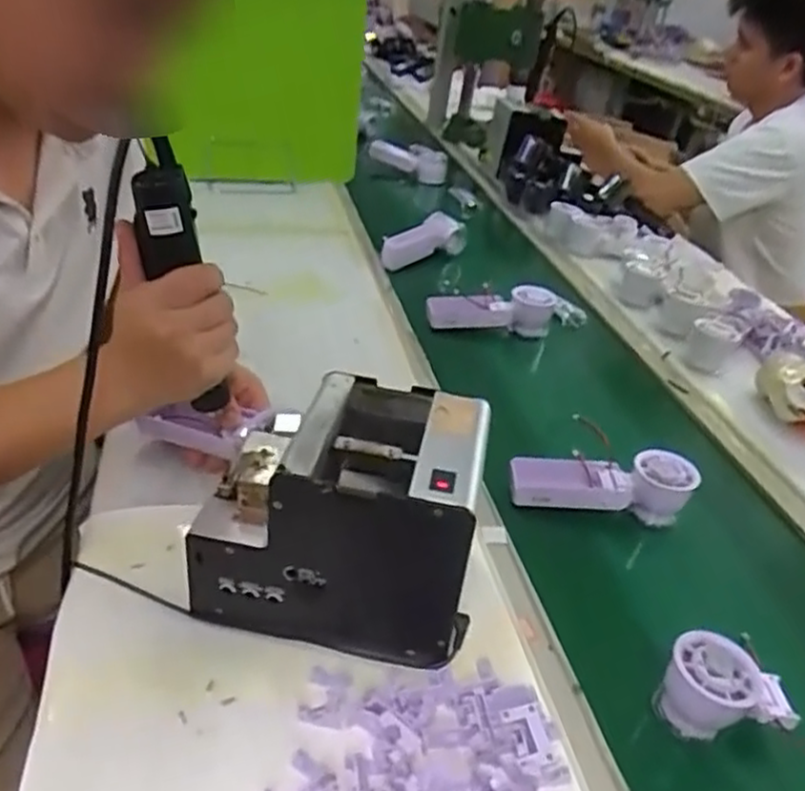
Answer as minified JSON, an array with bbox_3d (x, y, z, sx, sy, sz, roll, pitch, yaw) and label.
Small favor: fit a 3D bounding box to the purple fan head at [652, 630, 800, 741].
[{"bbox_3d":[0.225,0.207,0.510,0.084,0.059,0.055,23,36,23],"label":"purple fan head"}]

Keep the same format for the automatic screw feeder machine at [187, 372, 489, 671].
[{"bbox_3d":[-0.038,0.083,0.523,0.184,0.154,0.135,12,33,8],"label":"automatic screw feeder machine"}]

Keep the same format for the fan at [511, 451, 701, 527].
[{"bbox_3d":[0.186,0.084,0.698,0.168,0.065,0.047,8,33,-2],"label":"fan"}]

